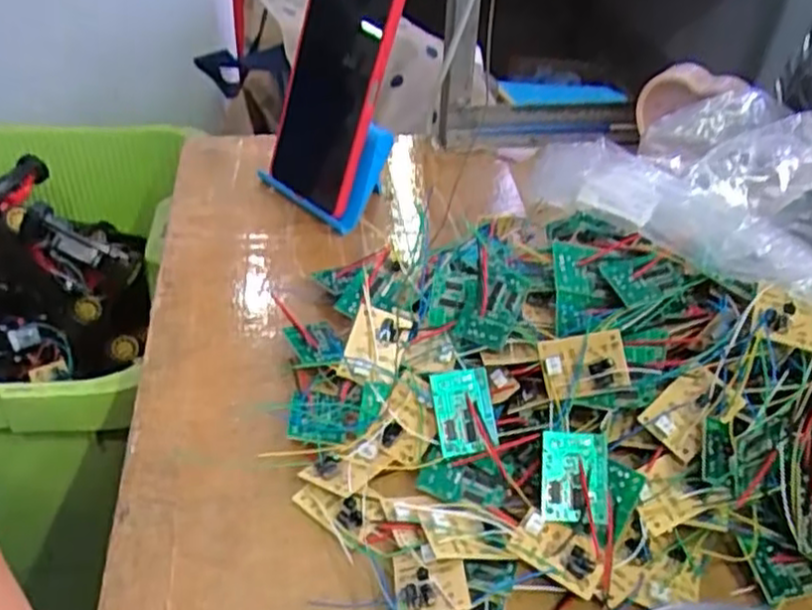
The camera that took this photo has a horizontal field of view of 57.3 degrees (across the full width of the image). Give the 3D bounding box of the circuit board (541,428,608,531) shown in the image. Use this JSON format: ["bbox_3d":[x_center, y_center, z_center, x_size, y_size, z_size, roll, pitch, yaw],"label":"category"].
[{"bbox_3d":[0.077,0.079,0.340,0.029,0.004,0.041,2,71,6],"label":"circuit board"}]

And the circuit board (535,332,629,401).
[{"bbox_3d":[0.086,0.030,0.361,0.041,0.029,0.009,-10,-5,19],"label":"circuit board"}]

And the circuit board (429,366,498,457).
[{"bbox_3d":[0.029,0.052,0.365,0.030,0.009,0.040,-8,82,-13],"label":"circuit board"}]

